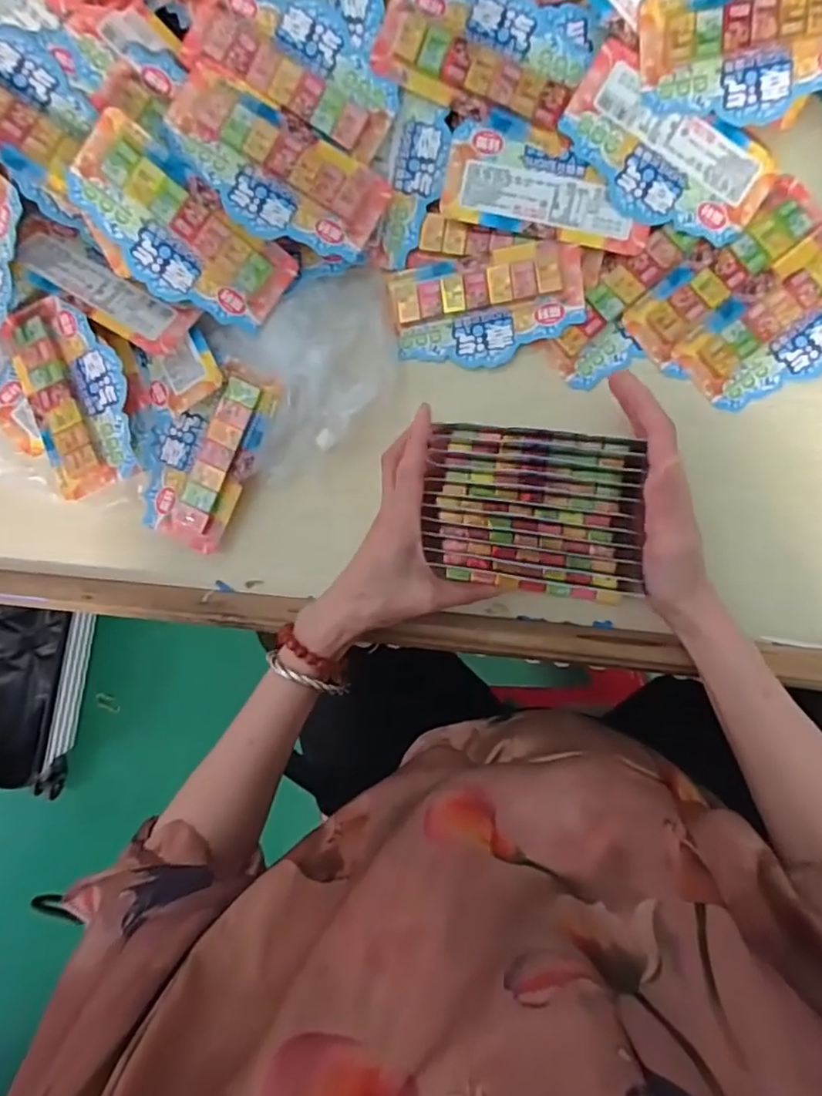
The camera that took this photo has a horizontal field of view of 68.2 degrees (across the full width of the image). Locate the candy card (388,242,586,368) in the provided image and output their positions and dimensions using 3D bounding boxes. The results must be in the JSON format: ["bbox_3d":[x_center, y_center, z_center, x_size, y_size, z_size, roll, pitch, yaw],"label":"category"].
[{"bbox_3d":[0.055,-0.177,0.446,0.137,0.019,0.077,-5,91,8],"label":"candy card"}]

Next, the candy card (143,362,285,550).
[{"bbox_3d":[-0.157,-0.072,0.460,0.070,0.018,0.143,25,95,6],"label":"candy card"}]

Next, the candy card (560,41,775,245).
[{"bbox_3d":[0.172,-0.265,0.414,0.143,0.011,0.077,28,96,-6],"label":"candy card"}]

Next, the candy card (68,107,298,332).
[{"bbox_3d":[-0.159,-0.214,0.422,0.146,0.011,0.075,34,111,-22],"label":"candy card"}]

